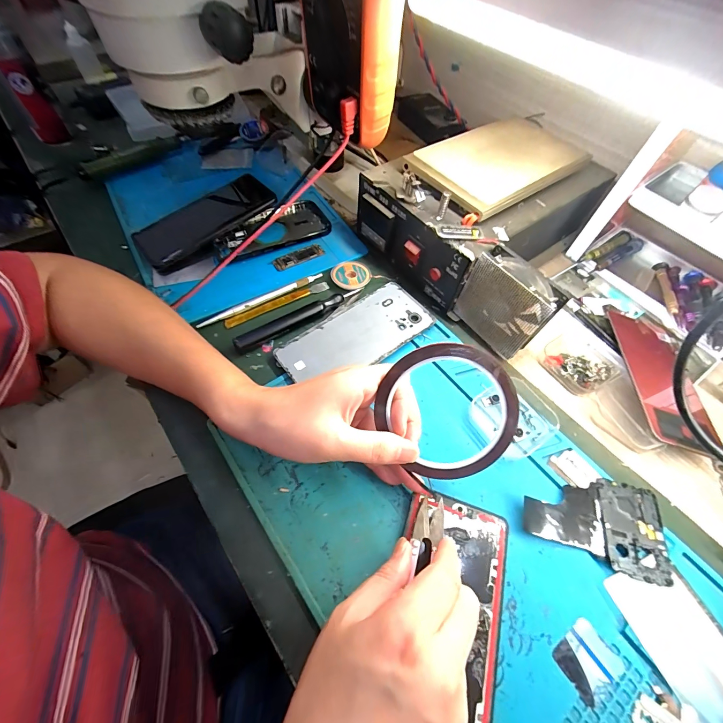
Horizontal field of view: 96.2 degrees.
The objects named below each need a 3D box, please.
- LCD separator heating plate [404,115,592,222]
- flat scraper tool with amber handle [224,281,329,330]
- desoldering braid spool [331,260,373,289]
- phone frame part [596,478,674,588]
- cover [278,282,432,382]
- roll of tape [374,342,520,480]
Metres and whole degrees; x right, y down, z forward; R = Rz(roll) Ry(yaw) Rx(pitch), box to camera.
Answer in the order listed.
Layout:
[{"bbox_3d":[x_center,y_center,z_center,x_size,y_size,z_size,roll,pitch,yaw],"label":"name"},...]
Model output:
[{"bbox_3d":[0.151,-0.218,0.353,0.185,0.018,0.111,-31,65,-20],"label":"LCD separator heating plate"},{"bbox_3d":[-0.091,-0.064,0.360,0.120,0.006,0.011,-26,63,-16],"label":"flat scraper tool with amber handle"},{"bbox_3d":[-0.012,-0.101,0.378,0.045,0.008,0.040,10,59,4],"label":"desoldering braid spool"},{"bbox_3d":[0.212,0.131,0.253,0.045,0.005,0.068,11,60,5],"label":"phone frame part"},{"bbox_3d":[-0.004,-0.027,0.336,0.162,0.005,0.070,-32,65,-19],"label":"cover"},{"bbox_3d":[0.062,0.034,0.228,0.090,0.004,0.097,1,100,4],"label":"roll of tape"}]

